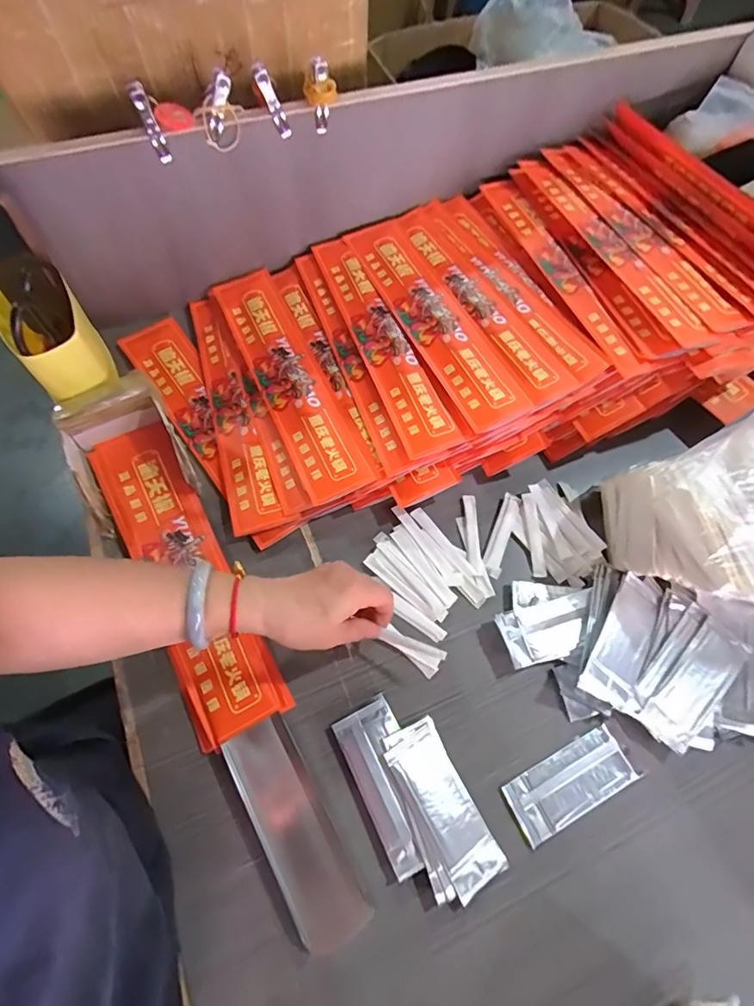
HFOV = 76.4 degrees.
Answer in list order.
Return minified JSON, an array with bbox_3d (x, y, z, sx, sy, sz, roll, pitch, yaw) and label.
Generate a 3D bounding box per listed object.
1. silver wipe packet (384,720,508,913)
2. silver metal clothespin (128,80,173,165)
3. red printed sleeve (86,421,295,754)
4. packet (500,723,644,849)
[{"bbox_3d":[0.055,0.251,0.400,0.050,0.006,0.129,-22,70,-22],"label":"silver wipe packet"},{"bbox_3d":[-0.216,-0.361,0.458,0.018,0.068,0.019,-22,67,-12],"label":"silver metal clothespin"},{"bbox_3d":[-0.196,0.062,0.474,0.083,0.027,0.341,-27,69,-14],"label":"red printed sleeve"},{"bbox_3d":[0.168,0.243,0.415,0.111,0.004,0.049,-24,68,-13],"label":"packet"}]

